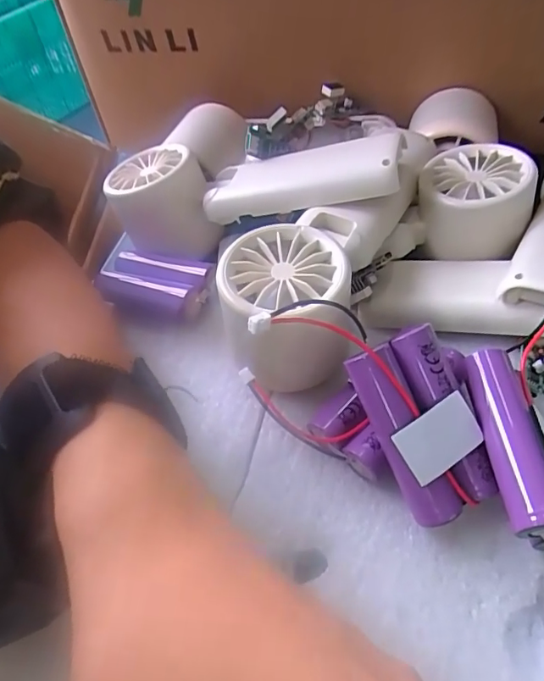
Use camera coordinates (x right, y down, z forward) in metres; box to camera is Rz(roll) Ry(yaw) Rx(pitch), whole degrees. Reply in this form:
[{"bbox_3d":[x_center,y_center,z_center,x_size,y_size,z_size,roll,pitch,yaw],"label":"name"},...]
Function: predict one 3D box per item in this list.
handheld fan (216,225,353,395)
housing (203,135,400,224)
[{"bbox_3d":[0.007,-0.010,0.218,0.053,0.056,0.058,-9,49,1],"label":"handheld fan"},{"bbox_3d":[0.014,-0.082,0.256,0.101,0.015,0.043,-2,48,27],"label":"housing"}]

